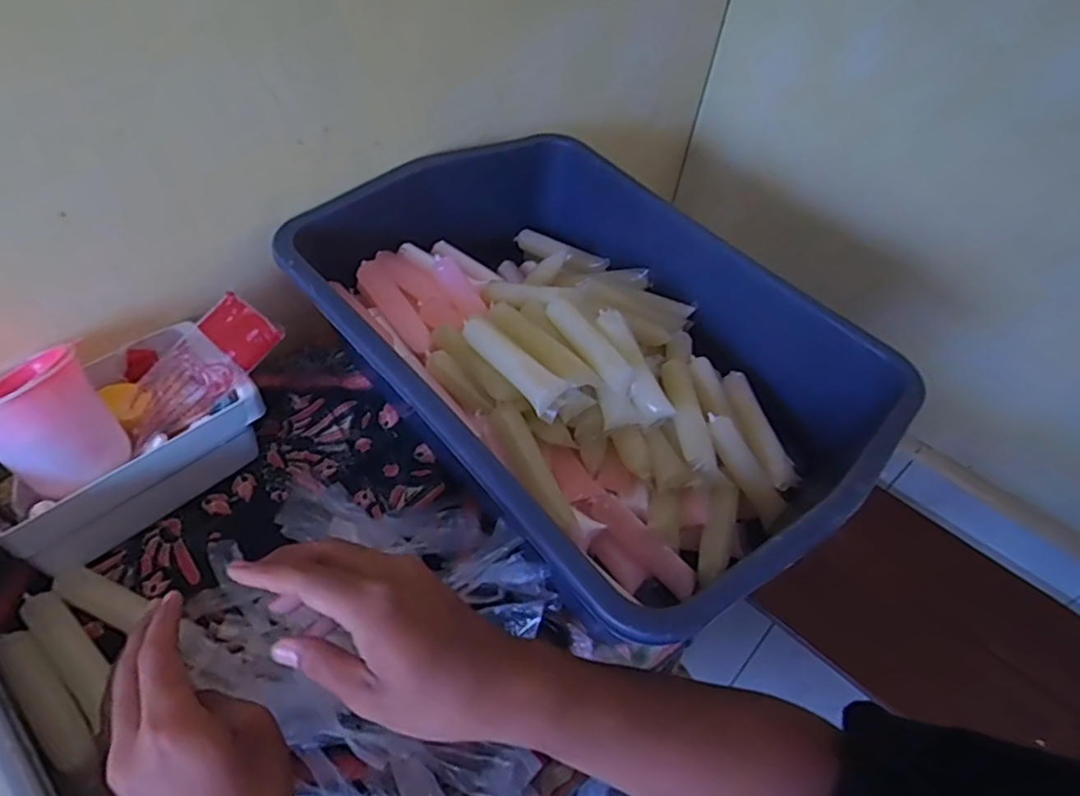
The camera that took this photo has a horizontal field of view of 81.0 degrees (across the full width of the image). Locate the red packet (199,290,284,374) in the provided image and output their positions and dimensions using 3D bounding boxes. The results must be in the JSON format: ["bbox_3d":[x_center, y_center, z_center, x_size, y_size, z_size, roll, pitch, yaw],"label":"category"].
[{"bbox_3d":[-0.242,-0.056,0.508,0.063,0.012,0.042,39,76,11],"label":"red packet"}]

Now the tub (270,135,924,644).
[{"bbox_3d":[0.035,-0.033,0.582,0.347,0.140,0.490,-32,61,-28],"label":"tub"}]

